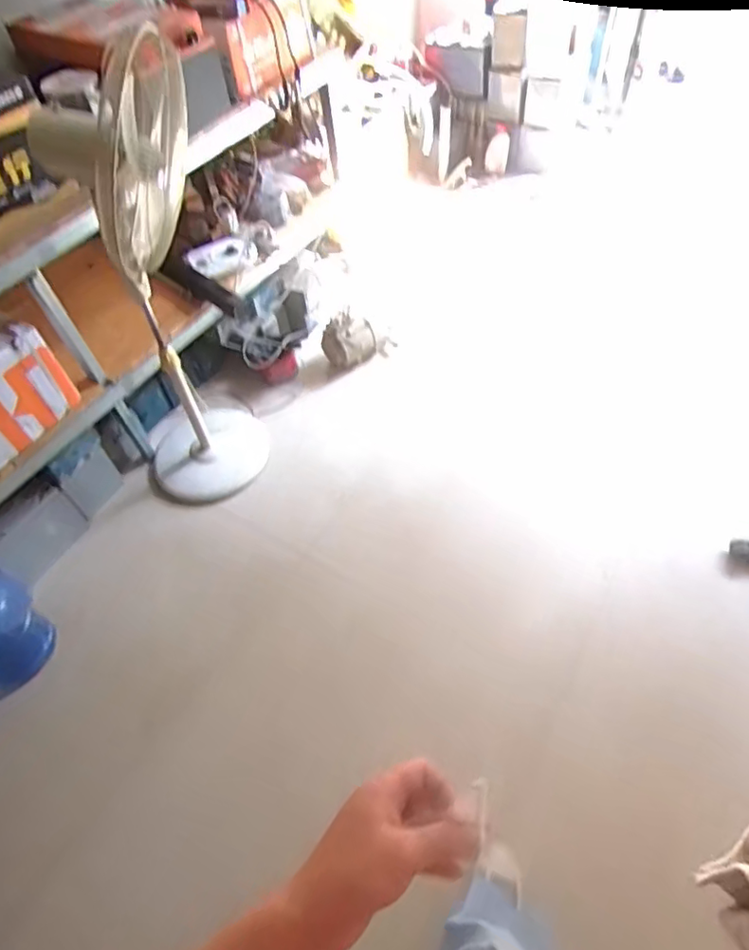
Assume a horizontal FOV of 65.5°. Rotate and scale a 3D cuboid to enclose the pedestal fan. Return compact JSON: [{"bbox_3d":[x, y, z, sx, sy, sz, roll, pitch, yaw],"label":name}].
[{"bbox_3d":[-0.570,-0.363,1.515,0.482,1.234,0.360,-2,54,4],"label":"pedestal fan"}]

